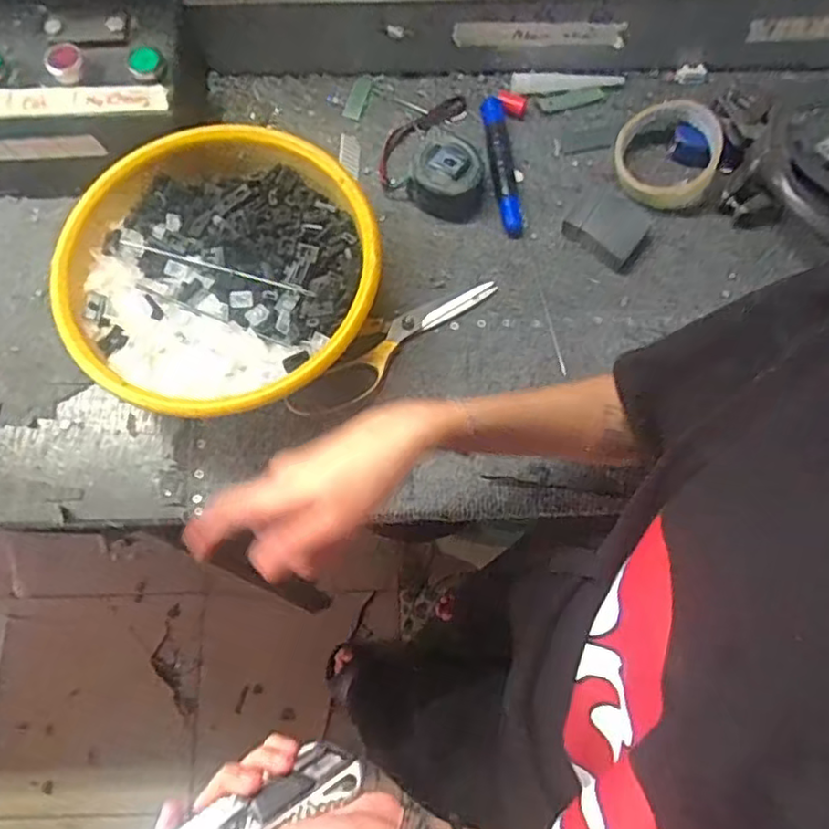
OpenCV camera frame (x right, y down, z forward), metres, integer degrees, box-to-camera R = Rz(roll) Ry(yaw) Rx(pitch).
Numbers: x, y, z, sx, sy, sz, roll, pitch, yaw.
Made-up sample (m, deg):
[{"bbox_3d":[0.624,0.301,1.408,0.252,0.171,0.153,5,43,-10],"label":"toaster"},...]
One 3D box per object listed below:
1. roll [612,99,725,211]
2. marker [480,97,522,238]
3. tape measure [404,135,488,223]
[{"bbox_3d":[0.227,-0.230,0.581,0.090,0.031,0.090,0,93,8],"label":"roll"},{"bbox_3d":[0.078,-0.227,0.594,0.024,0.024,0.137,-5,72,-3],"label":"marker"},{"bbox_3d":[0.029,-0.206,0.568,0.068,0.042,0.058,23,73,6],"label":"tape measure"}]

